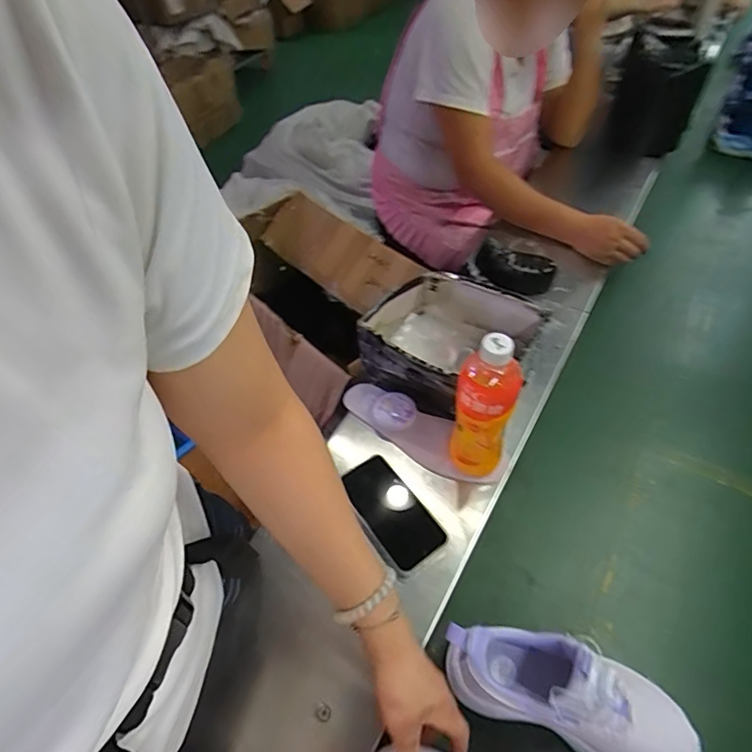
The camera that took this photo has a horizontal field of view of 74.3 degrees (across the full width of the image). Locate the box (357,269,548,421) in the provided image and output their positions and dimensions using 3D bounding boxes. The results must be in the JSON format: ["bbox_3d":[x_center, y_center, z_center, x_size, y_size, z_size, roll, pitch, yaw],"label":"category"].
[{"bbox_3d":[0.100,-0.036,0.726,0.235,0.123,0.175,20,55,19],"label":"box"}]

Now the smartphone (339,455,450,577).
[{"bbox_3d":[0.016,0.168,0.621,0.073,0.015,0.153,-30,55,-19],"label":"smartphone"}]

